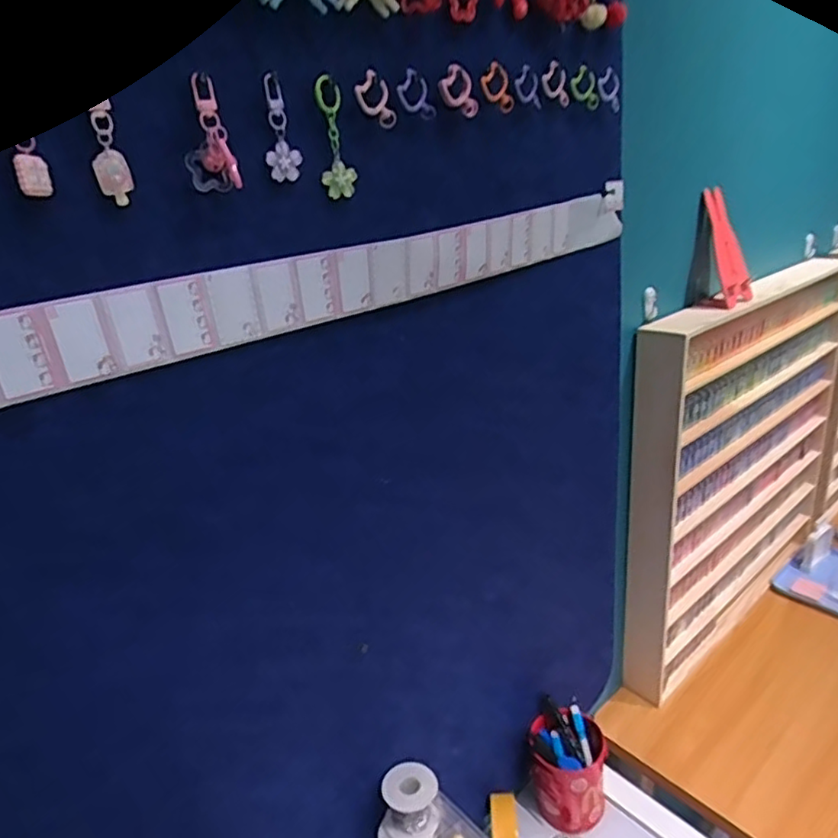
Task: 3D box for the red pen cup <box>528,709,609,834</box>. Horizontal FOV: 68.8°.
[{"bbox_3d":[0.195,0.454,0.800,0.089,0.124,0.092,-5,22,2],"label":"red pen cup"}]

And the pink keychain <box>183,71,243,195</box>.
[{"bbox_3d":[-0.128,-0.172,0.370,0.030,0.064,0.010,-10,22,-10],"label":"pink keychain"}]

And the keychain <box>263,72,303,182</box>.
[{"bbox_3d":[-0.092,-0.191,0.404,0.024,0.062,0.004,-16,24,-25],"label":"keychain"}]

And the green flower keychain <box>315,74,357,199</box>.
[{"bbox_3d":[-0.059,-0.197,0.430,0.022,0.076,0.005,-12,22,-14],"label":"green flower keychain"}]

